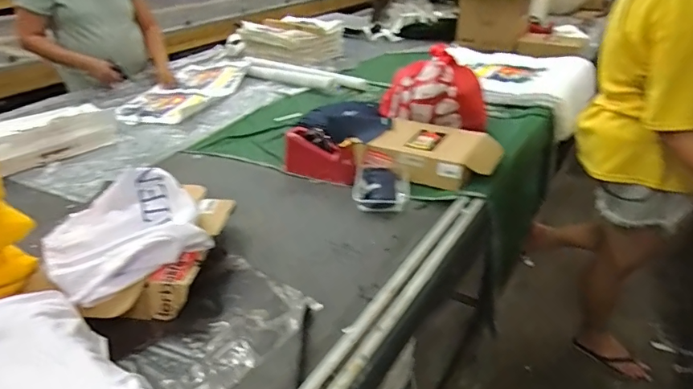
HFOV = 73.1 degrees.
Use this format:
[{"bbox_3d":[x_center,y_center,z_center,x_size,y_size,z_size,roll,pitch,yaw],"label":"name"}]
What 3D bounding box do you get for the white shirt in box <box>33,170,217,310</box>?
[{"bbox_3d":[-0.390,0.064,0.824,0.253,0.099,0.211,-25,37,-34],"label":"white shirt in box"}]

